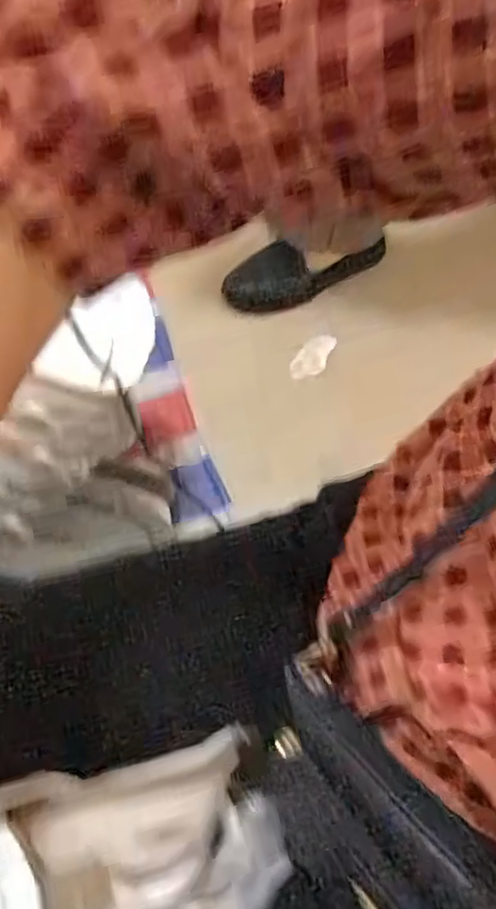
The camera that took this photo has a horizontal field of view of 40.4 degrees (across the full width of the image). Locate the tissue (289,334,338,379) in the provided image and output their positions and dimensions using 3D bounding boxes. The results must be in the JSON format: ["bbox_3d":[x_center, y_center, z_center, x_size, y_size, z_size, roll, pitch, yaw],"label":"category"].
[{"bbox_3d":[0.095,-0.142,0.989,0.035,0.037,0.081,39,72,16],"label":"tissue"}]

